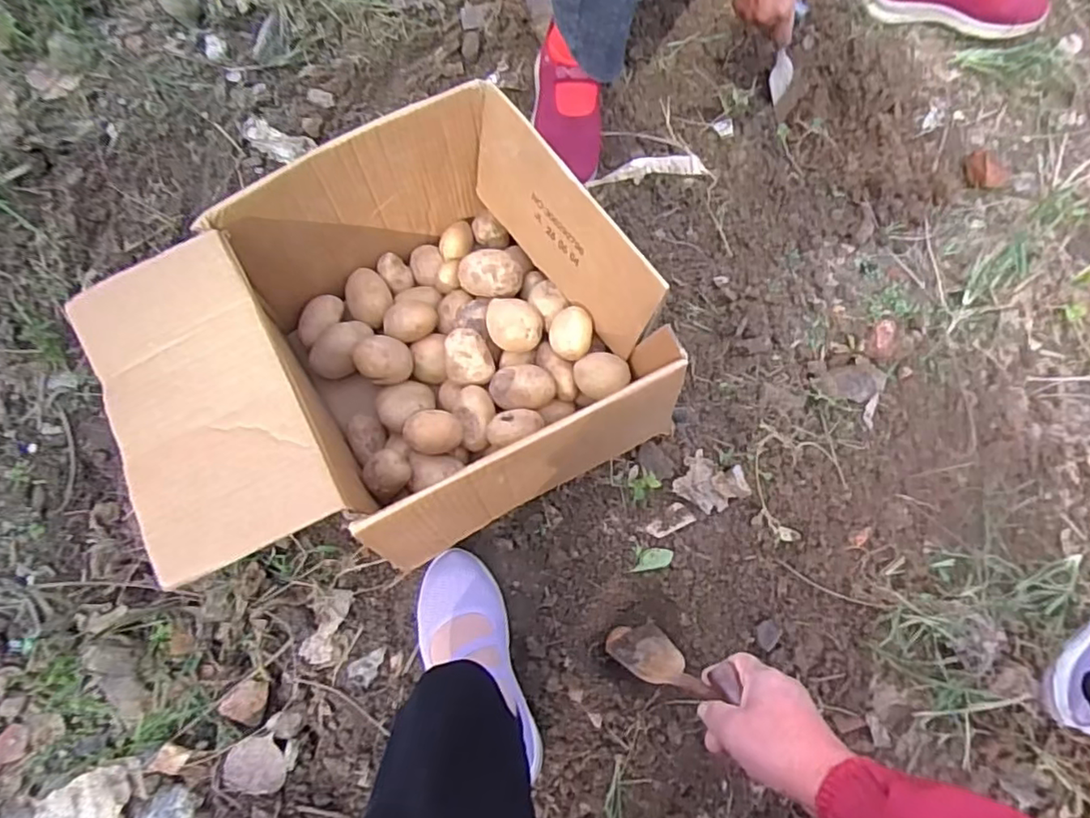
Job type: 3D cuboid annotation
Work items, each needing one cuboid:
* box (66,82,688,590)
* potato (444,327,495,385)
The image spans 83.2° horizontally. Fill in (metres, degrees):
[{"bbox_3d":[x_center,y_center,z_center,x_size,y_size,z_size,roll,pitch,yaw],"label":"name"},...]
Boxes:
[{"bbox_3d":[-0.154,-0.054,0.660,0.474,0.259,0.403,-31,76,-9],"label":"box"},{"bbox_3d":[-0.087,-0.057,0.715,0.054,0.054,0.060,-3,73,0],"label":"potato"}]

